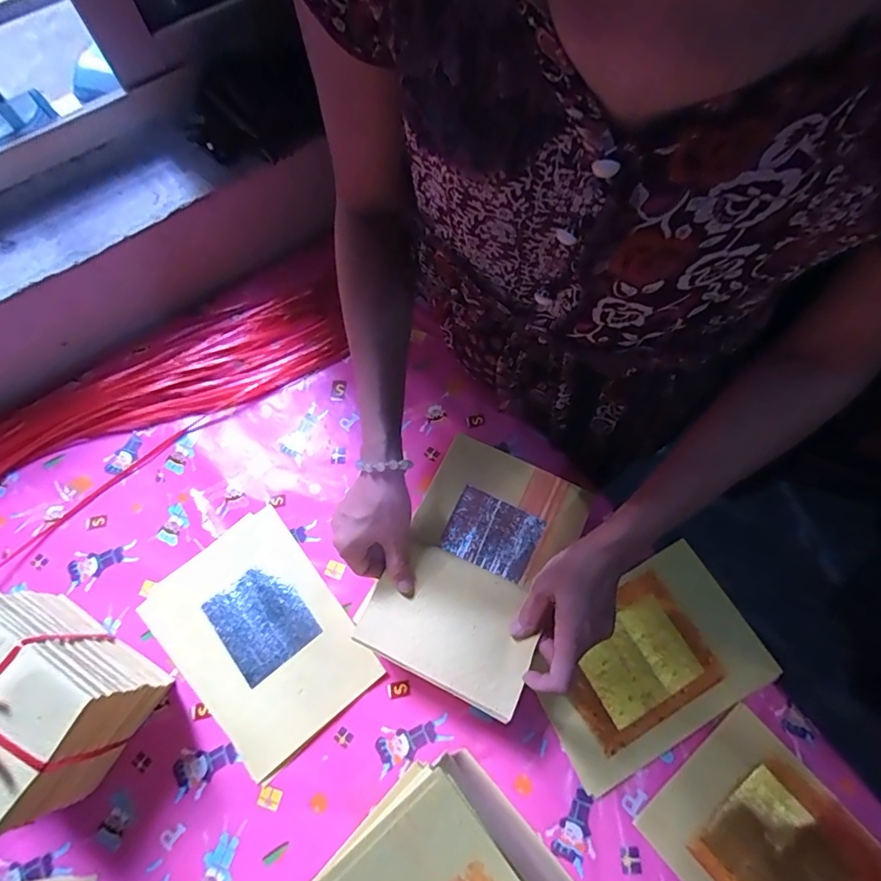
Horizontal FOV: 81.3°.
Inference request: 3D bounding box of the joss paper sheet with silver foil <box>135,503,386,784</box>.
[{"bbox_3d":[-0.191,0.207,0.547,0.167,0.011,0.229,-40,71,-16],"label":"joss paper sheet with silver foil"}]

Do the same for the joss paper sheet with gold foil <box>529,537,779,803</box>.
[{"bbox_3d":[0.210,0.226,0.531,0.229,0.010,0.154,-27,69,-9],"label":"joss paper sheet with gold foil"}]

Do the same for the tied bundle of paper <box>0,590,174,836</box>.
[{"bbox_3d":[-0.377,0.229,0.468,0.173,0.133,0.124,27,71,11],"label":"tied bundle of paper"}]

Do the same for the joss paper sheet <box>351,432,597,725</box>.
[{"bbox_3d":[0.037,0.121,0.508,0.157,0.018,0.231,25,71,7],"label":"joss paper sheet"}]

